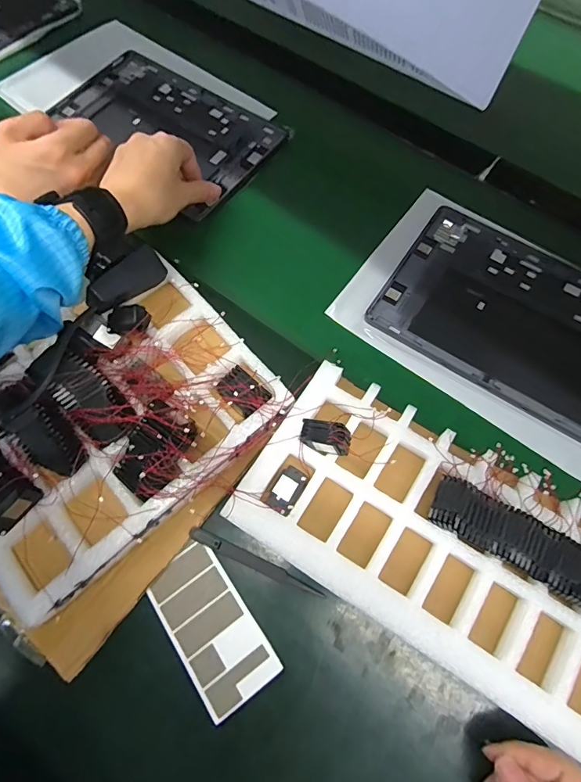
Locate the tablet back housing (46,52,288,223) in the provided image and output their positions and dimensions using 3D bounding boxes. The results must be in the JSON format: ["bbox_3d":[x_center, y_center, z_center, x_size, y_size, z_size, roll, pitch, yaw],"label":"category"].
[{"bbox_3d":[-0.148,-0.309,0.514,0.253,0.013,0.163,32,73,10],"label":"tablet back housing"}]

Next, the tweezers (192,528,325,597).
[{"bbox_3d":[-0.027,0.133,0.338,0.111,0.006,0.010,22,71,9],"label":"tweezers"}]

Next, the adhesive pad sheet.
[{"bbox_3d":[-0.059,0.174,0.323,0.056,0.004,0.107,-35,68,-11],"label":"adhesive pad sheet"}]

